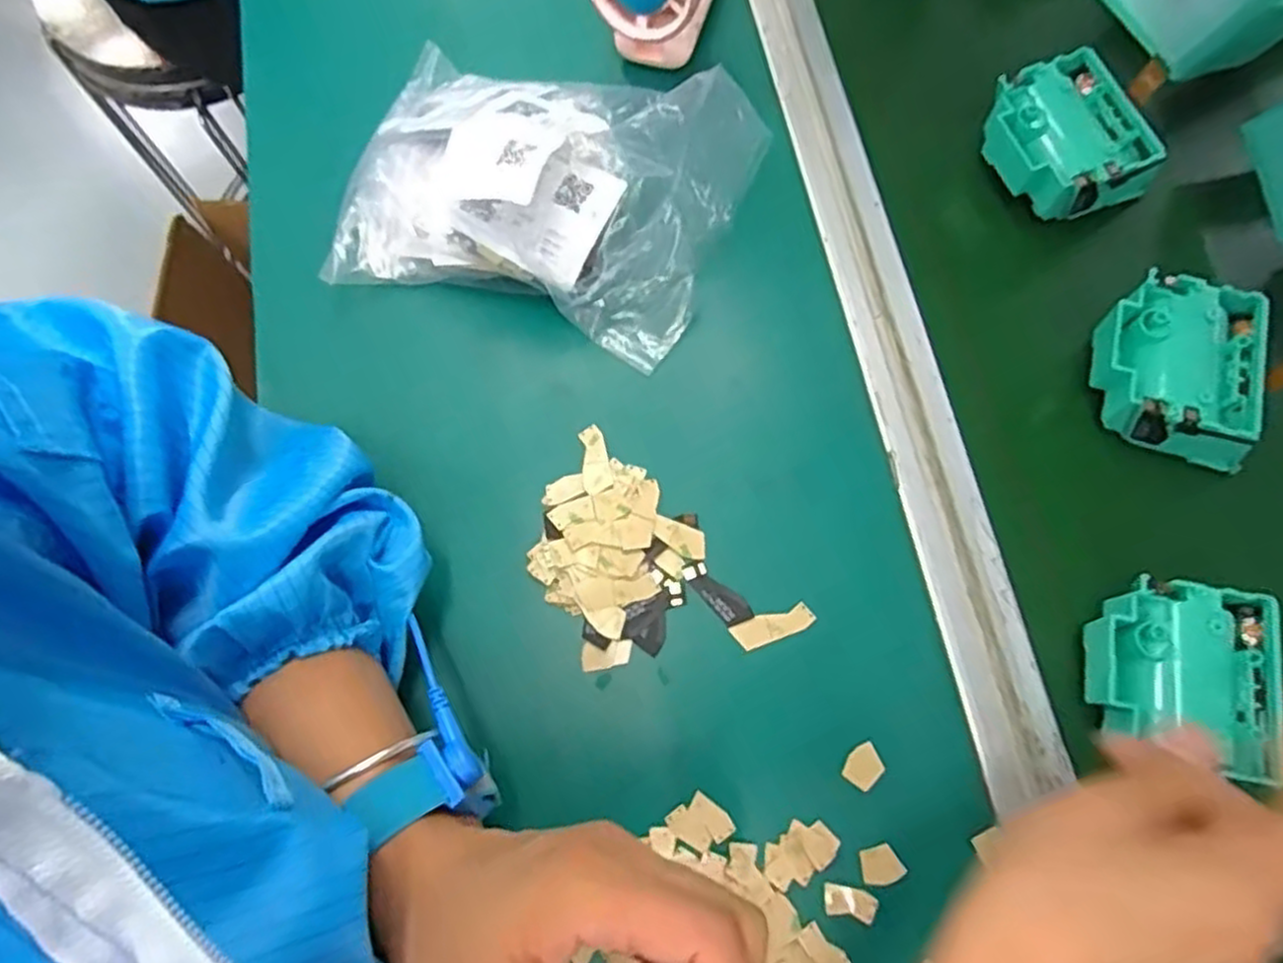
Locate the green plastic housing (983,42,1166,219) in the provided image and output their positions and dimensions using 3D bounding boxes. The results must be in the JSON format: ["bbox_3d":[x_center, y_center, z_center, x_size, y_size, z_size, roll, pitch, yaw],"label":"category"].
[{"bbox_3d":[0.222,-0.176,0.397,0.071,0.043,0.076,-27,74,-7],"label":"green plastic housing"}]

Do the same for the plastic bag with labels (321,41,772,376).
[{"bbox_3d":[-0.048,-0.156,0.371,0.192,0.071,0.140,13,73,5],"label":"plastic bag with labels"}]

